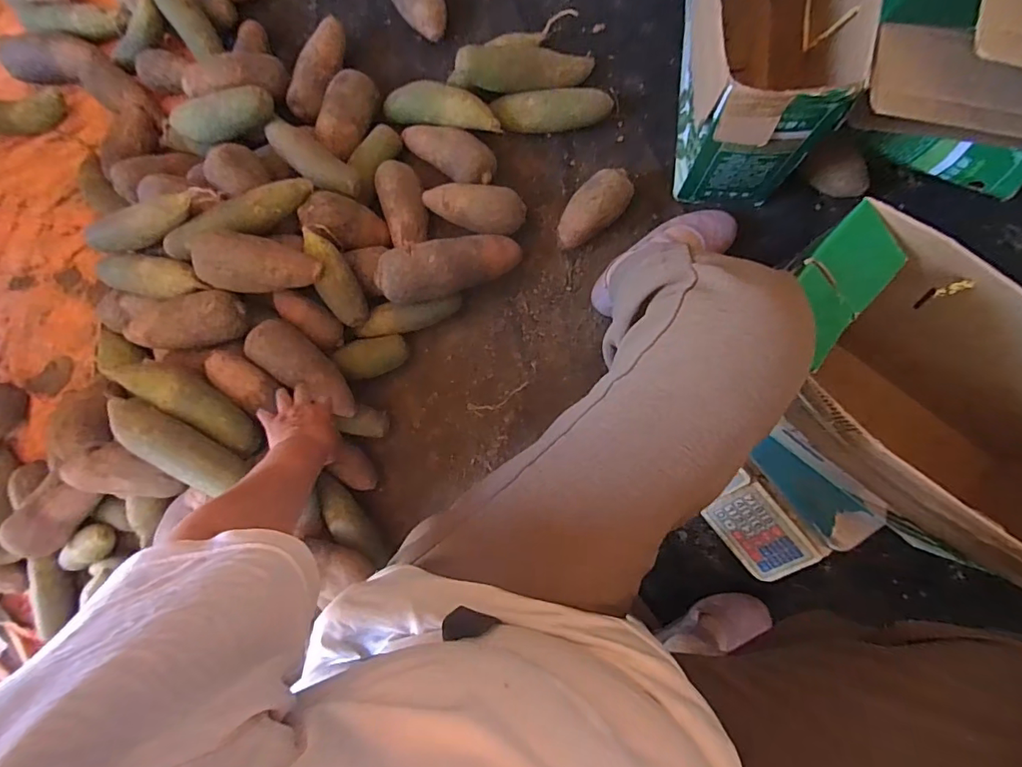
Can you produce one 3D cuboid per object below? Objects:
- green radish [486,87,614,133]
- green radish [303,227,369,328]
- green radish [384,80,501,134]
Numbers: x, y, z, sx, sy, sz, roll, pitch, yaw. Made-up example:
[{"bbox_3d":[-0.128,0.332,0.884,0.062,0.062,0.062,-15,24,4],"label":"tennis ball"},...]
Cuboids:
[{"bbox_3d":[0.066,-0.429,0.767,0.186,0.061,0.049,-2,87,5],"label":"green radish"},{"bbox_3d":[-0.259,-0.153,0.714,0.051,0.043,0.153,-21,112,2],"label":"green radish"},{"bbox_3d":[-0.116,-0.446,0.792,0.200,0.057,0.053,18,87,19],"label":"green radish"}]

